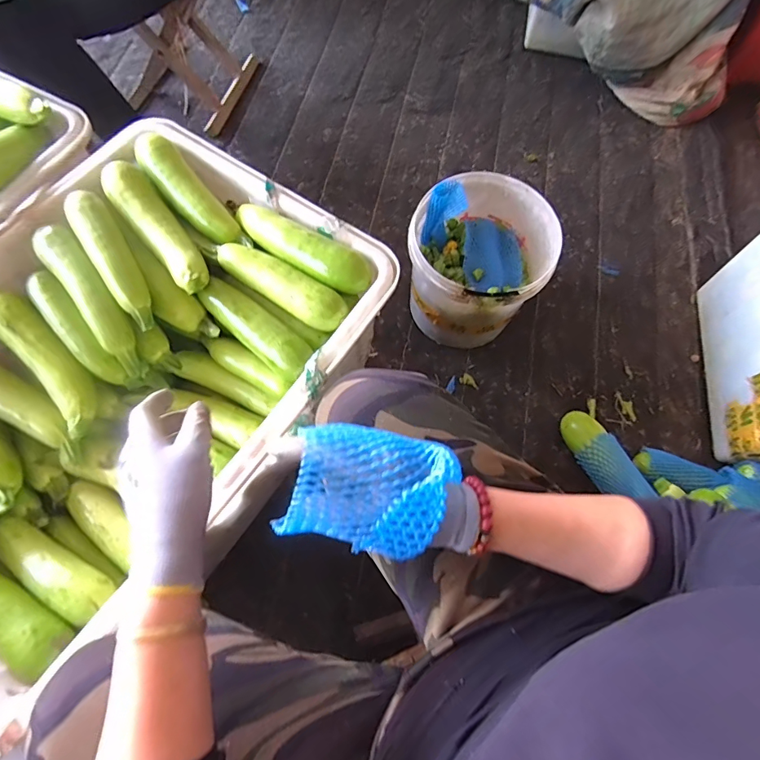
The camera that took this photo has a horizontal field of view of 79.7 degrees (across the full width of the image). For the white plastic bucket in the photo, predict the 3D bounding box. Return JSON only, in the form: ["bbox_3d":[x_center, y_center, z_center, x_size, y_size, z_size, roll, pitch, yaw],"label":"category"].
[{"bbox_3d":[0.184,-0.212,0.878,0.241,0.244,0.252,1,69,-2],"label":"white plastic bucket"}]

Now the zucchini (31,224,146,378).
[{"bbox_3d":[-0.400,-0.113,0.628,0.058,0.046,0.238,-33,89,-14],"label":"zucchini"}]

